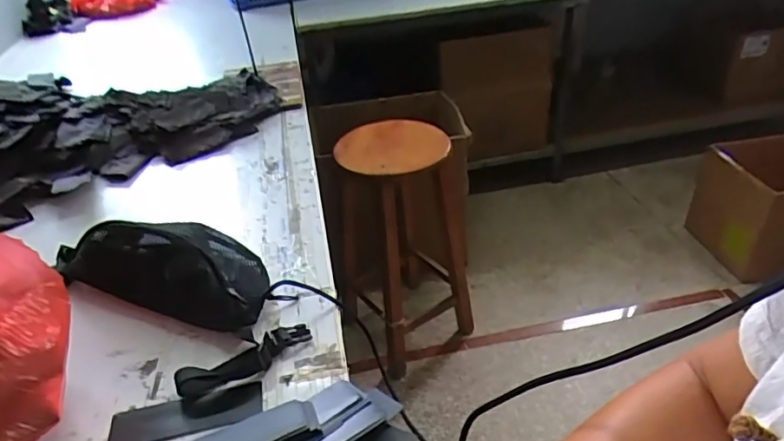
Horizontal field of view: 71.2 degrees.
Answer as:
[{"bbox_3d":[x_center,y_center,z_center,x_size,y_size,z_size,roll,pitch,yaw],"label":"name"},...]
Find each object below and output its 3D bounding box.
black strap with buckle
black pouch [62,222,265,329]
[{"bbox_3d":[-0.156,0.147,0.589,0.147,0.026,0.042,-26,41,-27],"label":"black strap with buckle"},{"bbox_3d":[-0.291,0.044,0.699,0.314,0.084,0.132,11,38,20],"label":"black pouch"}]

